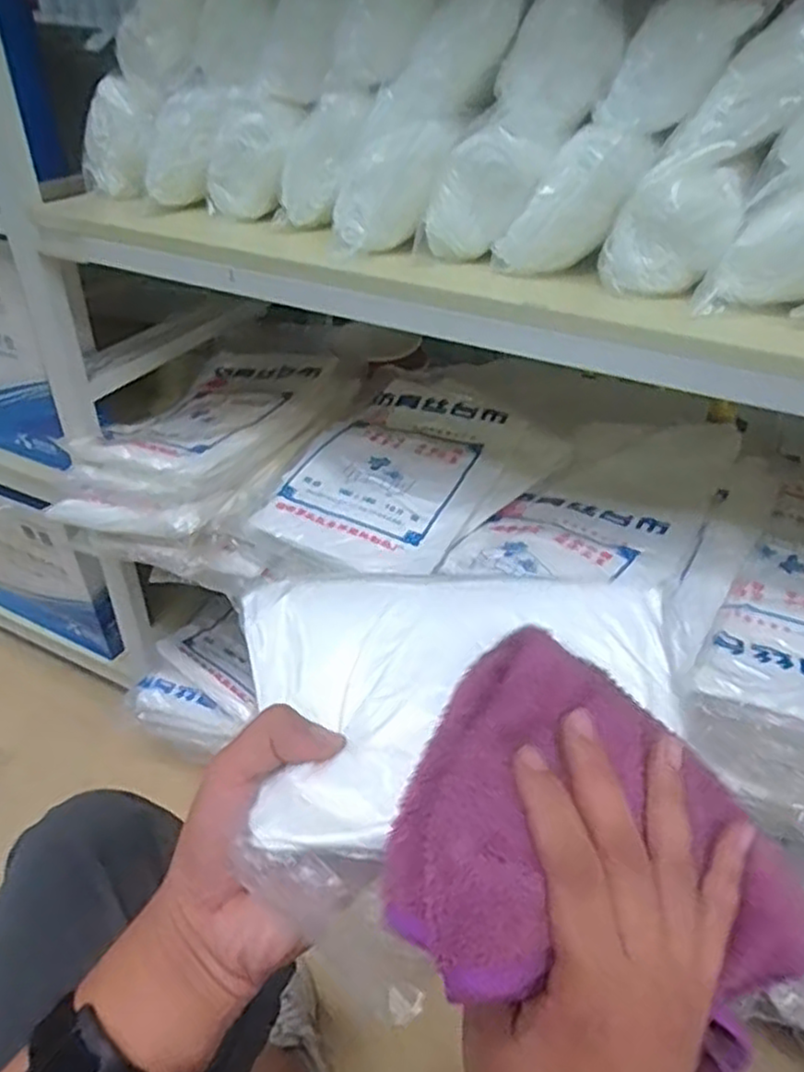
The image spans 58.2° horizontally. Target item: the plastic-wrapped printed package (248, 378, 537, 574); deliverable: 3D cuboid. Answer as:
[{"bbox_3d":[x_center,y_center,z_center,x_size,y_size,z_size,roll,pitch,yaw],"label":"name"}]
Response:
[{"bbox_3d":[-0.005,-0.079,0.860,0.236,0.057,0.310,21,42,23],"label":"plastic-wrapped printed package"}]

